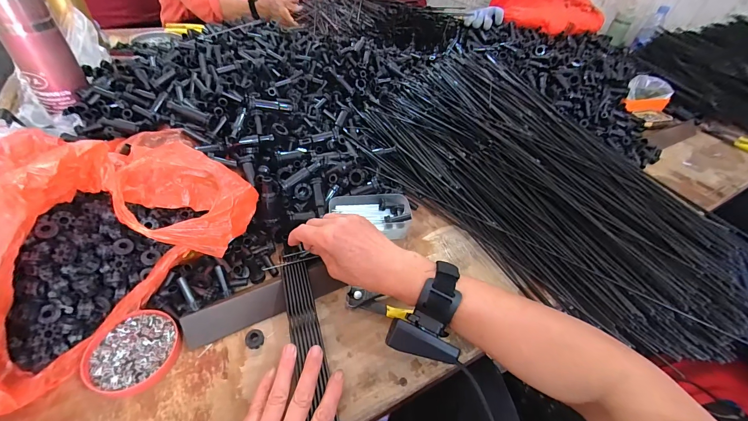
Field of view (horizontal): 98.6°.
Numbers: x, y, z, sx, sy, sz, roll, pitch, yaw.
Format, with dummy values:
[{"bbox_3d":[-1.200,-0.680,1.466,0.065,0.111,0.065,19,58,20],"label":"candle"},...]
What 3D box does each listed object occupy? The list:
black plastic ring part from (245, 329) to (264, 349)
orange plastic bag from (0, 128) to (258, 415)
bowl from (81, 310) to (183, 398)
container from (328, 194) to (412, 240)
[{"bbox_3d":[-0.130,0.140,0.351,0.018,0.010,0.018,4,45,-4],"label":"black plastic ring part"},{"bbox_3d":[-0.283,0.018,0.342,0.280,0.133,0.210,-29,55,-31],"label":"orange plastic bag"},{"bbox_3d":[-0.241,0.142,0.325,0.075,0.022,0.079,26,48,18],"label":"bowl"},{"bbox_3d":[-0.005,0.009,0.480,0.117,0.034,0.060,-2,45,-9],"label":"container"}]

